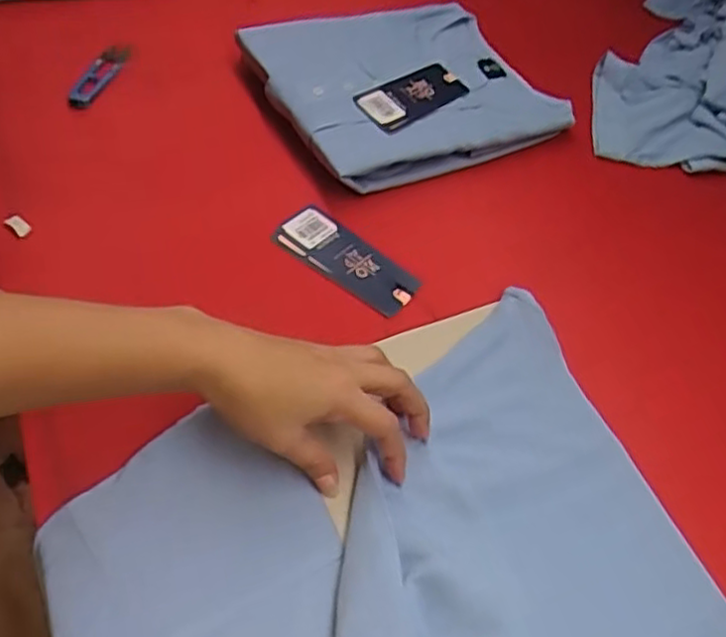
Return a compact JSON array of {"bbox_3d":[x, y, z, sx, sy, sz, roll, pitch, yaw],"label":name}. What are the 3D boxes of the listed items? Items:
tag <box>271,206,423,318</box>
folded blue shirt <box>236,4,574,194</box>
[{"bbox_3d":[-0.012,-0.046,0.547,0.118,0.007,0.050,40,54,17],"label":"tag"},{"bbox_3d":[0.040,-0.222,0.656,0.259,0.043,0.209,-20,60,-27],"label":"folded blue shirt"}]

